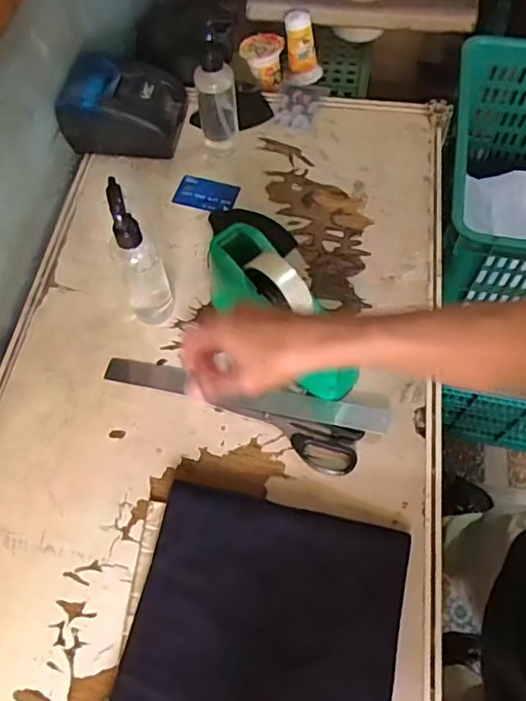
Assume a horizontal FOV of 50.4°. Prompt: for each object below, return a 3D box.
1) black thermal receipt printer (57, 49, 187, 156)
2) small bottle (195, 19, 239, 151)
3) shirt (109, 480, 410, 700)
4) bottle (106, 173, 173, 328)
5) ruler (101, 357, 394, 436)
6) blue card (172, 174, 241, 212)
[{"bbox_3d":[-0.199,-0.341,0.779,0.166,0.093,0.110,-1,62,2],"label":"black thermal receipt printer"},{"bbox_3d":[-0.059,-0.331,0.719,0.052,0.170,0.043,-11,62,-3],"label":"small bottle"},{"bbox_3d":[-0.010,0.289,0.476,0.231,0.015,0.311,10,63,8],"label":"shirt"},{"bbox_3d":[-0.139,-0.099,0.599,0.042,0.192,0.055,-20,63,-8],"label":"bottle"},{"bbox_3d":[-0.023,0.046,0.614,0.317,0.008,0.030,10,68,12],"label":"ruler"},{"bbox_3d":[-0.077,-0.213,0.759,0.083,0.005,0.054,20,63,11],"label":"blue card"}]

